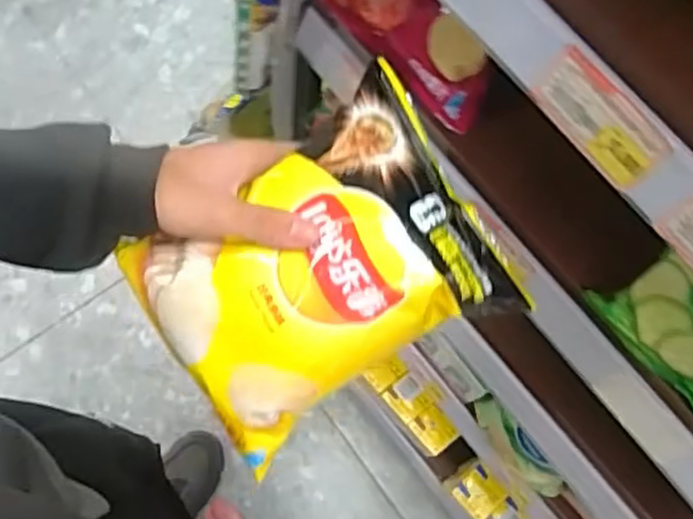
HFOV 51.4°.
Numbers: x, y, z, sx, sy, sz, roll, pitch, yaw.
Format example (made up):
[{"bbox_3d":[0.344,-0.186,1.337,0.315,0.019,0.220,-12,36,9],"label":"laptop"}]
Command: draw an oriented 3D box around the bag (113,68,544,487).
[{"bbox_3d":[-0.018,0.006,0.428,0.197,0.060,0.160,-33,82,7],"label":"bag"}]

